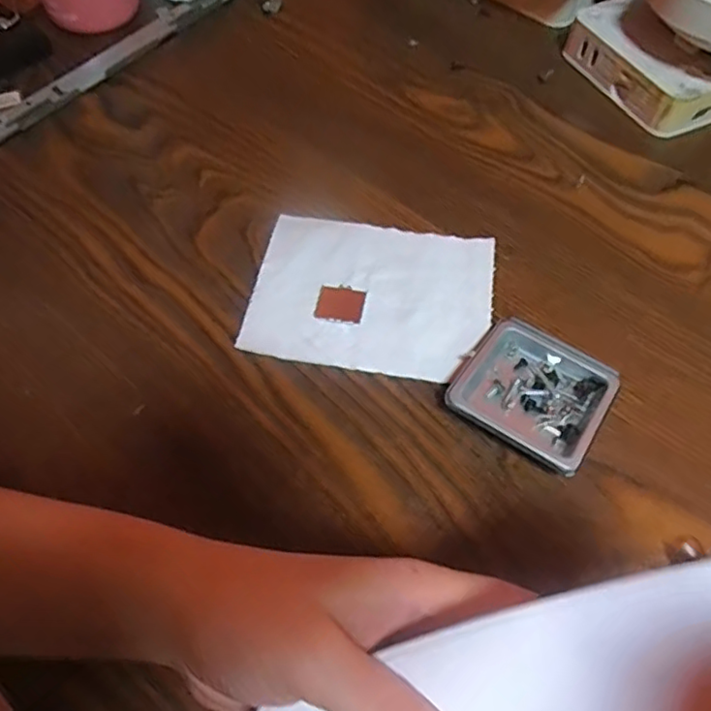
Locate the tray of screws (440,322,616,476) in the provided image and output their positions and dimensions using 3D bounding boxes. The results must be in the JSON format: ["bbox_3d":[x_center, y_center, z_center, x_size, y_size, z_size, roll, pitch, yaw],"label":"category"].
[{"bbox_3d":[0.090,0.017,0.315,0.072,0.016,0.073,31,64,15],"label":"tray of screws"}]

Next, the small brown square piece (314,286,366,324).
[{"bbox_3d":[-0.008,-0.029,0.350,0.026,0.004,0.022,11,61,5],"label":"small brown square piece"}]

